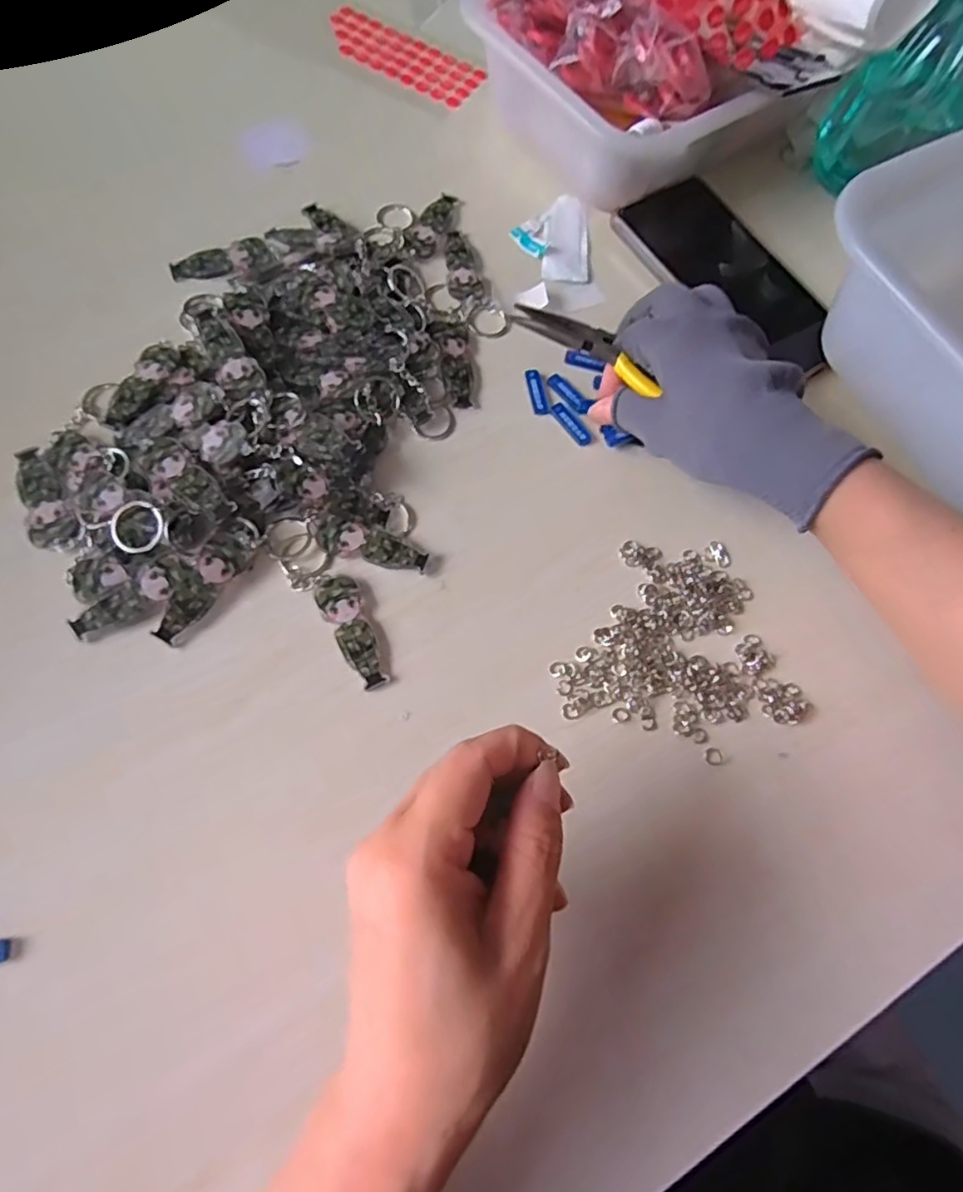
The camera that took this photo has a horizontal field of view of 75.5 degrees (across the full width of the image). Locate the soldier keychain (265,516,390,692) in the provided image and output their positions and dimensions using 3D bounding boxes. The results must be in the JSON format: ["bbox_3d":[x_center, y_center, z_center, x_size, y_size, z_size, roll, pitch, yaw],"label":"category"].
[{"bbox_3d":[-0.074,0.000,0.307,0.024,0.004,0.099,-35,77,-17],"label":"soldier keychain"}]

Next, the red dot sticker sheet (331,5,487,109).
[{"bbox_3d":[-0.061,-0.405,0.466,0.129,0.006,0.049,34,70,6],"label":"red dot sticker sheet"}]

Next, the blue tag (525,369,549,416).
[{"bbox_3d":[0.033,-0.121,0.365,0.010,0.004,0.031,-9,71,-10],"label":"blue tag"}]

